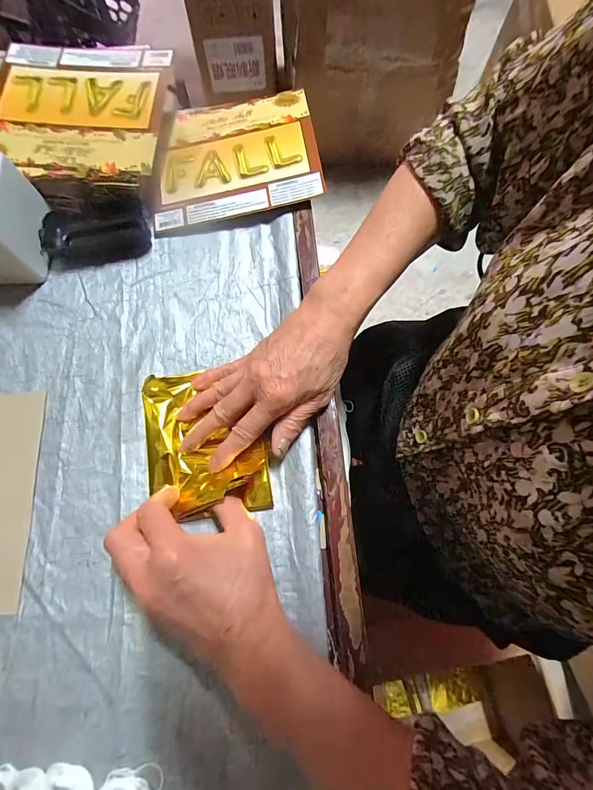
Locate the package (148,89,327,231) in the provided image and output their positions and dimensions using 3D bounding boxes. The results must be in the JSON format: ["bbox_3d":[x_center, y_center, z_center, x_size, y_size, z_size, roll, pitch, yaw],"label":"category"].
[{"bbox_3d":[-0.071,-0.272,0.417,0.185,0.031,0.157,-8,72,0],"label":"package"}]

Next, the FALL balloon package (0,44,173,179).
[{"bbox_3d":[-0.258,-0.311,0.391,0.220,0.025,0.159,5,73,1],"label":"FALL balloon package"}]

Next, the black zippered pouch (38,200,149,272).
[{"bbox_3d":[-0.217,-0.172,0.391,0.107,0.027,0.059,-9,72,0],"label":"black zippered pouch"}]

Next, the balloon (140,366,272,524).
[{"bbox_3d":[-0.086,0.039,0.331,0.112,0.026,0.138,-9,72,0],"label":"balloon"}]

